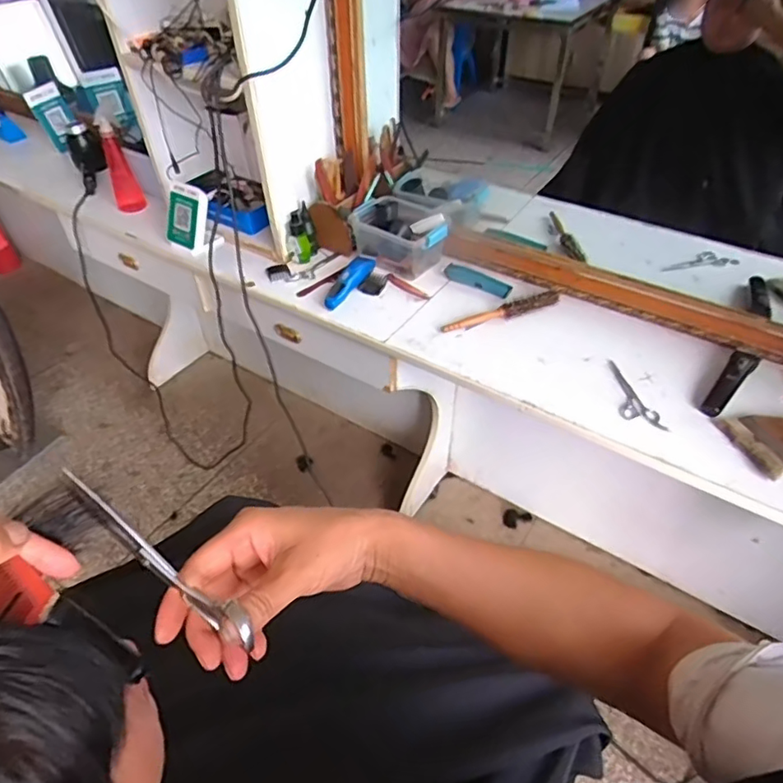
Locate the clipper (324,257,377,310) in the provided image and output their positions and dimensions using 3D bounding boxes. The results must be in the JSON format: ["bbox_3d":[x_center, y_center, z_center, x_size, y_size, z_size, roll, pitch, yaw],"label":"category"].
[{"bbox_3d":[-0.092,-0.229,1.158,0.050,0.032,0.159,26,52,24],"label":"clipper"}]

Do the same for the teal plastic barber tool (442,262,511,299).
[{"bbox_3d":[0.179,-0.233,1.164,0.152,0.022,0.033,28,52,26],"label":"teal plastic barber tool"}]

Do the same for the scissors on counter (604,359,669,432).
[{"bbox_3d":[0.395,0.007,0.944,0.057,0.008,0.164,-14,47,-12],"label":"scissors on counter"}]

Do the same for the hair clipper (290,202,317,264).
[{"bbox_3d":[-0.197,-0.342,1.221,0.043,0.107,0.067,15,47,16],"label":"hair clipper"}]

